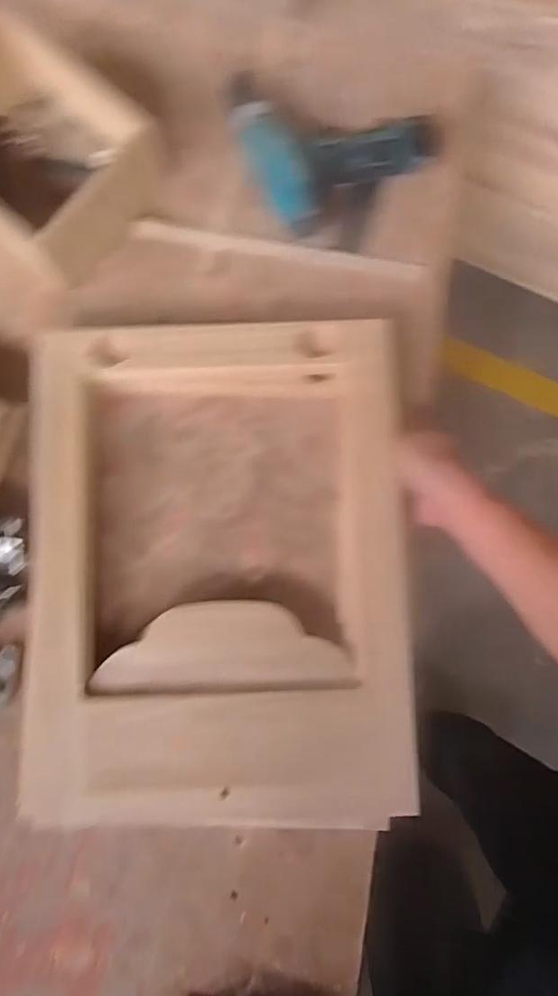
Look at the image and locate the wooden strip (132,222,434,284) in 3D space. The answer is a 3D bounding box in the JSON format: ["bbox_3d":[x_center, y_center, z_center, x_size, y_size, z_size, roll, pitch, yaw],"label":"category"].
[{"bbox_3d":[0.002,-0.264,0.615,0.318,0.014,0.021,11,73,3],"label":"wooden strip"}]

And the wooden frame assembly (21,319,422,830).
[{"bbox_3d":[-0.061,0.065,0.571,0.366,0.037,0.483,0,85,-1],"label":"wooden frame assembly"}]

